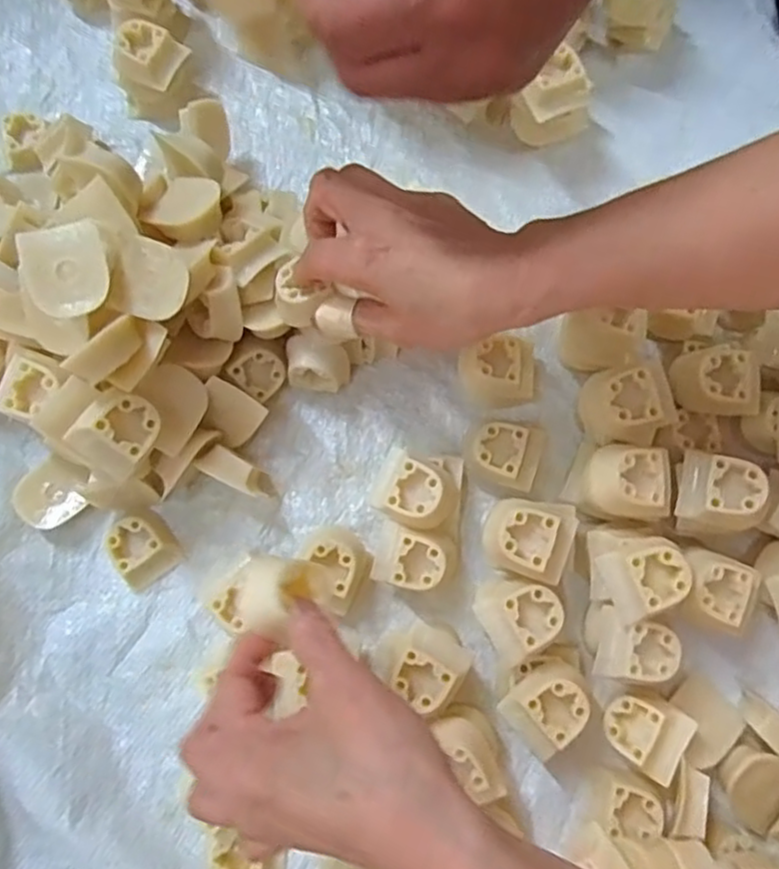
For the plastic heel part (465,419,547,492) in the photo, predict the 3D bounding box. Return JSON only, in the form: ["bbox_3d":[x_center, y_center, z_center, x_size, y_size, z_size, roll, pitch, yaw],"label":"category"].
[{"bbox_3d":[0.070,0.011,0.409,0.046,0.031,0.039,19,79,4],"label":"plastic heel part"}]

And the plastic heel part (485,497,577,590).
[{"bbox_3d":[0.076,0.054,0.362,0.048,0.025,0.044,18,79,4],"label":"plastic heel part"}]

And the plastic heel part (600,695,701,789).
[{"bbox_3d":[0.142,0.164,0.371,0.040,0.029,0.038,34,80,7],"label":"plastic heel part"}]

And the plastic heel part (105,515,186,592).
[{"bbox_3d":[-0.152,0.070,0.409,0.036,0.016,0.040,-37,81,-7],"label":"plastic heel part"}]

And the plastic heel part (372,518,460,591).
[{"bbox_3d":[0.016,0.075,0.395,0.047,0.034,0.033,17,79,3],"label":"plastic heel part"}]

